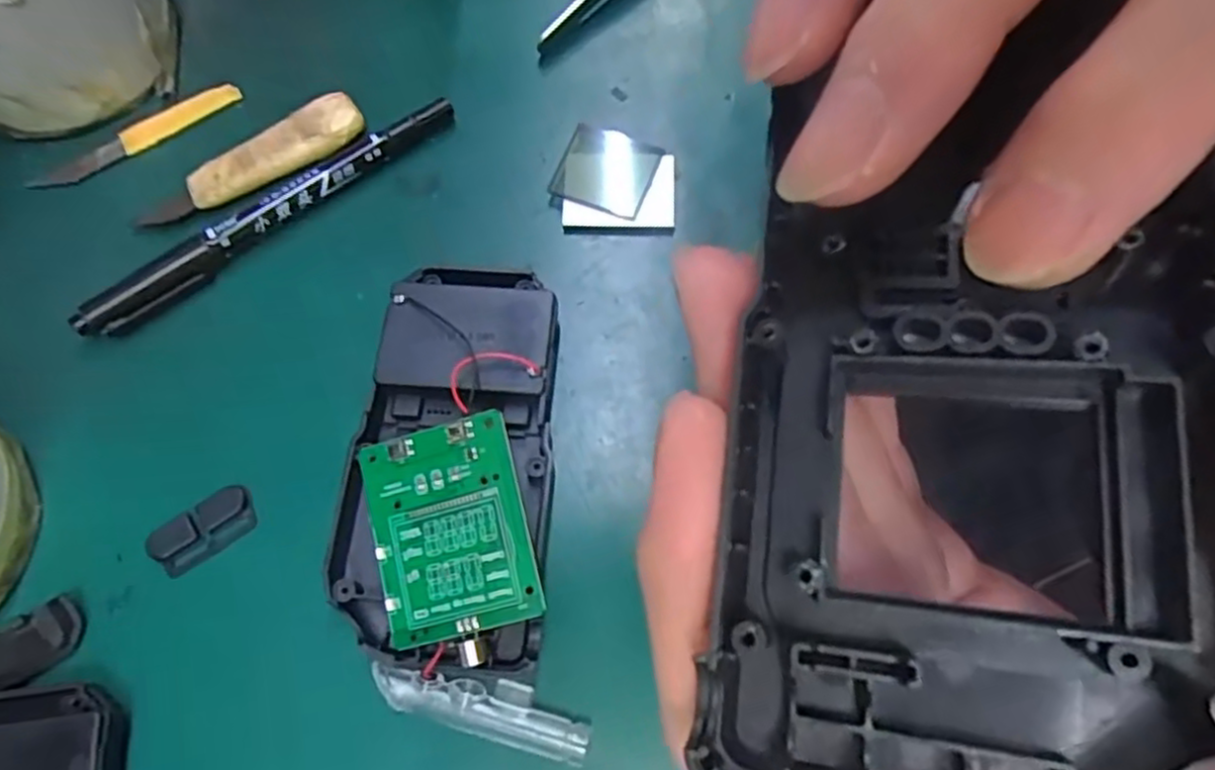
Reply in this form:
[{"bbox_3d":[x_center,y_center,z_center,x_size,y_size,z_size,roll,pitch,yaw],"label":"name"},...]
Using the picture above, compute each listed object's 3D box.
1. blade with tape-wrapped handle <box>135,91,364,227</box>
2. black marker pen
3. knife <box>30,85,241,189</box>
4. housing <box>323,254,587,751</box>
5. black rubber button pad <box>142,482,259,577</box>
[{"bbox_3d":[-0.122,-0.077,0.254,0.079,0.010,0.019,-26,71,-8],"label":"blade with tape-wrapped handle"},{"bbox_3d":[-0.110,-0.057,0.247,0.136,0.011,0.013,-36,72,-11],"label":"black marker pen"},{"bbox_3d":[-0.167,-0.089,0.263,0.075,0.004,0.011,-32,72,-10],"label":"knife"},{"bbox_3d":[-0.044,0.029,0.208,0.063,0.025,0.136,-5,69,-1],"label":"housing"},{"bbox_3d":[-0.117,0.042,0.215,0.029,0.006,0.014,-36,72,-11],"label":"black rubber button pad"}]

